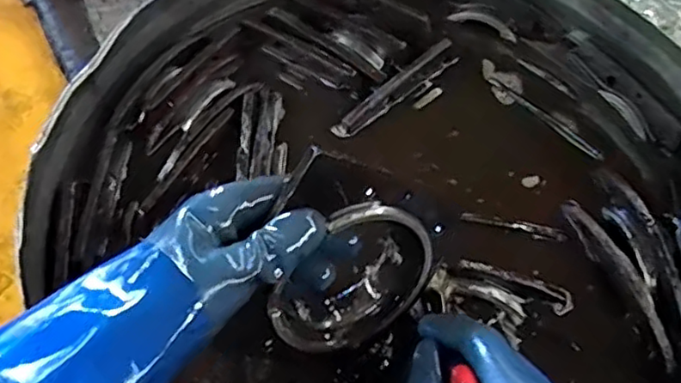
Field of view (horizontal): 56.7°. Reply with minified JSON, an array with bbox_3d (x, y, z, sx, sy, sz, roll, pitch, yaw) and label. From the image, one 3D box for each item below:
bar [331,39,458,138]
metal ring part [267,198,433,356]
[{"bbox_3d":[0.053,-0.100,0.611,0.144,0.035,0.017,-36,67,-17],"label":"bar"},{"bbox_3d":[0.013,0.061,0.420,0.113,0.111,0.015,-57,36,13],"label":"metal ring part"}]

